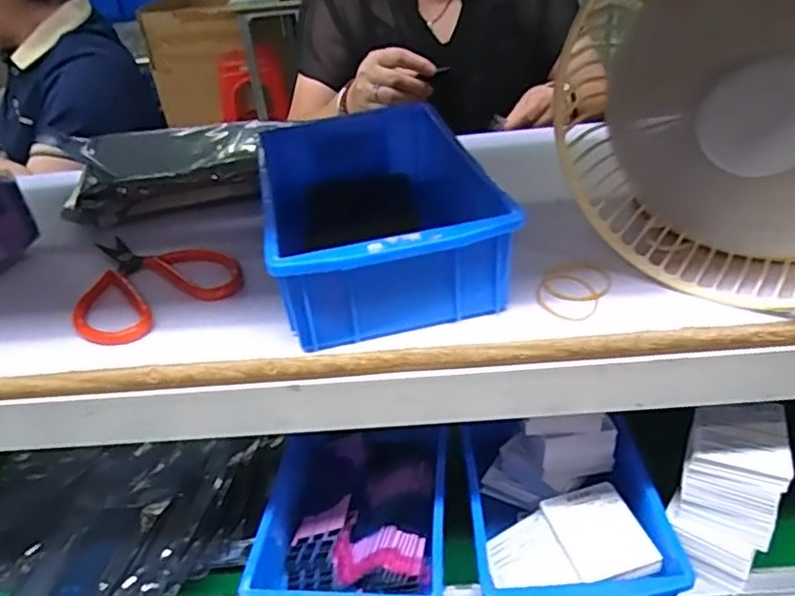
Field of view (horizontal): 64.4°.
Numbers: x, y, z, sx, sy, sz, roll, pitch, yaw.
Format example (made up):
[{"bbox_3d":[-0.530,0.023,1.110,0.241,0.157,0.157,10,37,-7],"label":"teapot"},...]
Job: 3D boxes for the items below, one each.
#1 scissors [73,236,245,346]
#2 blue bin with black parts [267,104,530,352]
[{"bbox_3d":[-0.169,-0.013,0.419,0.100,0.018,0.113,-29,40,-30],"label":"scissors"},{"bbox_3d":[-0.013,-0.057,0.404,0.129,0.064,0.200,-10,34,-6],"label":"blue bin with black parts"}]

